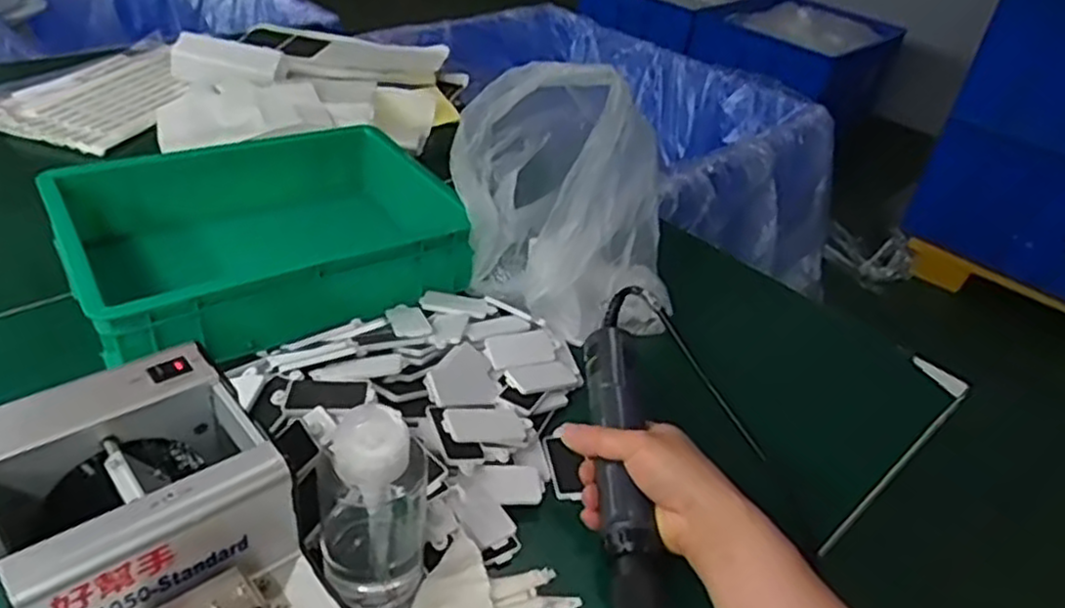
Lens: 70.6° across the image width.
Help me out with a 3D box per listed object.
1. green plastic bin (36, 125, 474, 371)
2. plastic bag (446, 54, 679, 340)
[{"bbox_3d":[-0.252,-0.051,0.730,0.330,0.112,0.250,-18,43,-32],"label":"green plastic bin"},{"bbox_3d":[0.036,-0.109,0.707,0.214,0.206,0.154,25,39,23],"label":"plastic bag"}]

